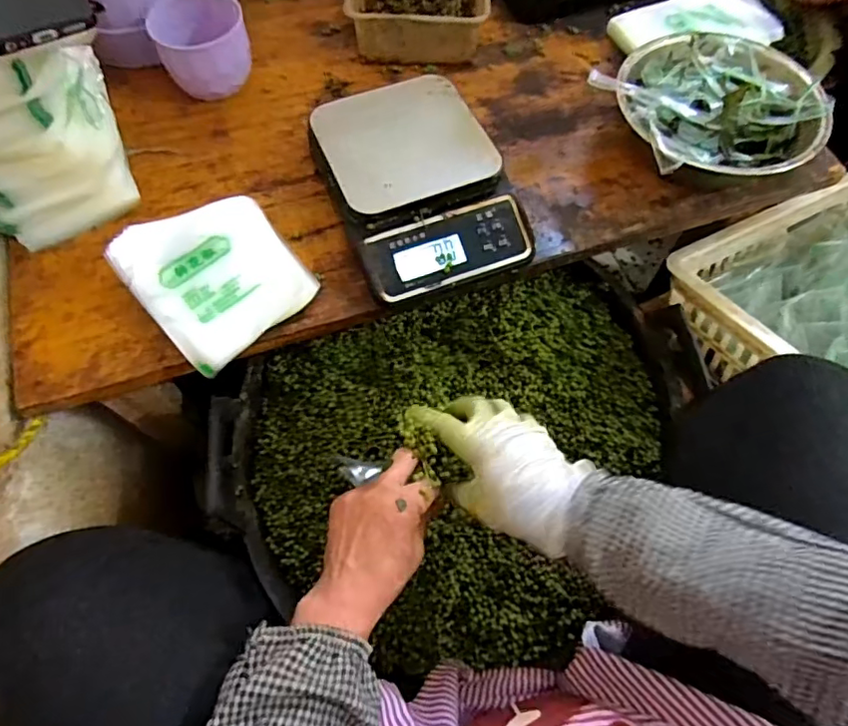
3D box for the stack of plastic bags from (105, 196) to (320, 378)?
[{"bbox_3d":[-0.174,-0.076,0.493,0.132,0.038,0.152,-39,71,-18],"label":"stack of plastic bags"}]

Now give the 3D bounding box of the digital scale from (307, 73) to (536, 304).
[{"bbox_3d":[-0.007,-0.163,0.520,0.150,0.053,0.208,-20,67,-11],"label":"digital scale"}]

